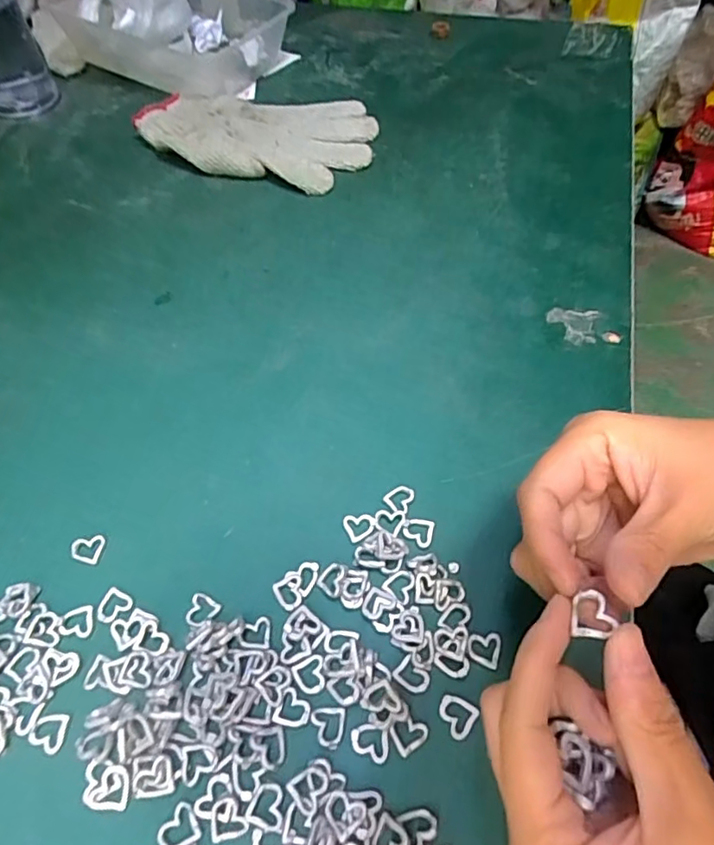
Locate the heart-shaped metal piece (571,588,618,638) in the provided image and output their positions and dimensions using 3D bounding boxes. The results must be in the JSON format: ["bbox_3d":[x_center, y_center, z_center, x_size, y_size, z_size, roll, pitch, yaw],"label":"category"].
[{"bbox_3d":[0.075,0.061,0.177,0.012,0.005,0.015,11,56,9],"label":"heart-shaped metal piece"}]

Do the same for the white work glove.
[{"bbox_3d":[-0.082,-0.263,0.488,0.200,0.022,0.139,16,57,12],"label":"white work glove"}]

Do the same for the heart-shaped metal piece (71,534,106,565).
[{"bbox_3d":[-0.135,0.062,0.278,0.015,0.004,0.015,7,56,5],"label":"heart-shaped metal piece"}]

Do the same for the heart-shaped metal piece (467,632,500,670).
[{"bbox_3d":[0.057,0.099,0.246,0.014,0.004,0.015,13,56,10],"label":"heart-shaped metal piece"}]

